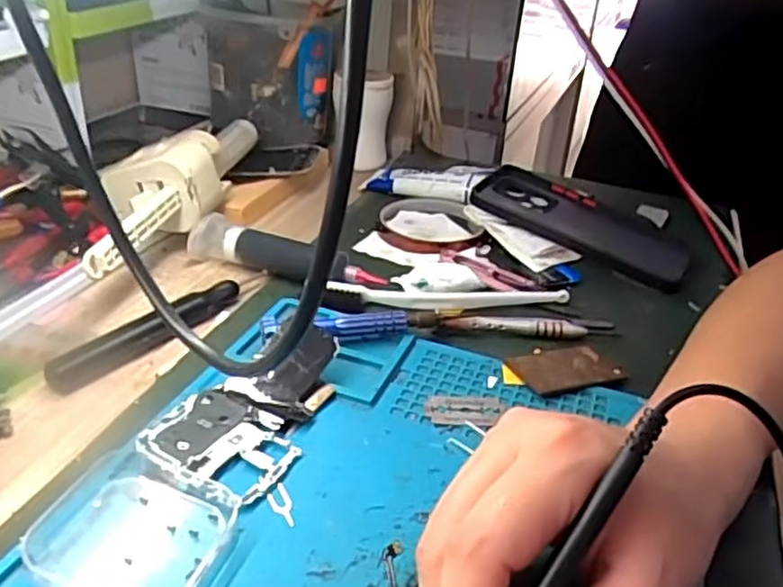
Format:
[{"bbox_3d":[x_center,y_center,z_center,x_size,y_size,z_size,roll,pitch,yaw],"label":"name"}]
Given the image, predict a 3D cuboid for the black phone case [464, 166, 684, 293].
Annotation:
[{"bbox_3d":[0.147,-0.056,0.542,0.160,0.011,0.093,28,38,19],"label":"black phone case"}]

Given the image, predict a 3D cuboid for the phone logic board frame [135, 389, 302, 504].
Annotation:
[{"bbox_3d":[-0.077,0.068,0.318,0.065,0.007,0.049,21,33,24],"label":"phone logic board frame"}]

